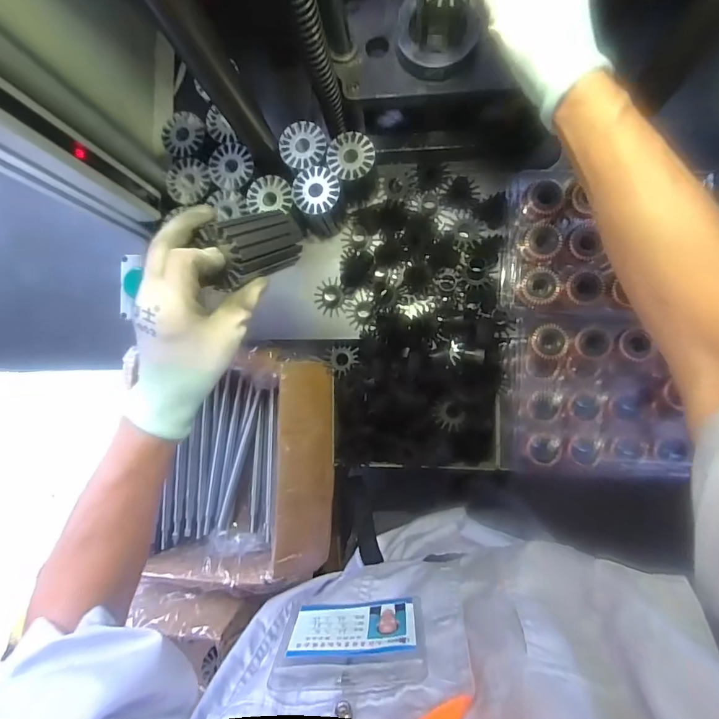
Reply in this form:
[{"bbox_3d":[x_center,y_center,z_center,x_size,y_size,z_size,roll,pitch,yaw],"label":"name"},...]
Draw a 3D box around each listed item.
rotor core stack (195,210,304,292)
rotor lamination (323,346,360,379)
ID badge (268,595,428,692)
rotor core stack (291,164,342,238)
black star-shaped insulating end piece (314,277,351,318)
[{"bbox_3d":[-0.087,-0.096,0.385,0.047,0.098,0.053,38,125,7],"label":"rotor core stack"},{"bbox_3d":[-0.025,0.003,0.596,0.047,0.005,0.040,2,88,8],"label":"rotor lamination"},{"bbox_3d":[-0.004,0.196,0.316,0.098,0.079,0.014,-7,101,8],"label":"ID badge"},{"bbox_3d":[-0.044,-0.181,0.538,0.055,0.079,0.063,2,88,8],"label":"rotor core stack"},{"bbox_3d":[-0.034,-0.078,0.572,0.042,0.007,0.043,-45,83,4],"label":"black star-shaped insulating end piece"}]

